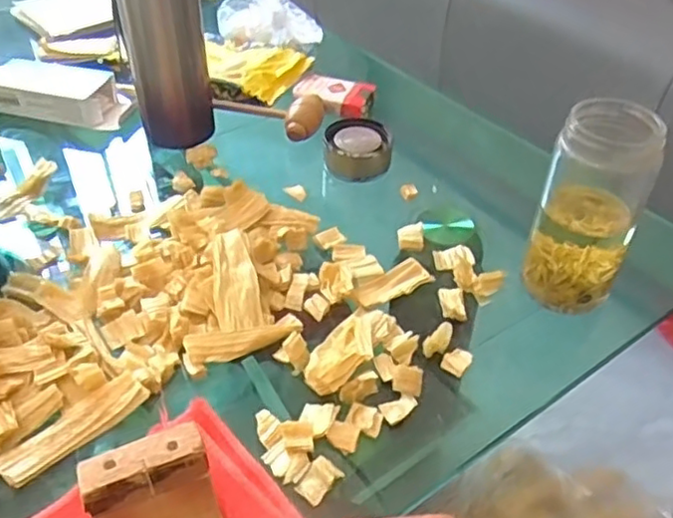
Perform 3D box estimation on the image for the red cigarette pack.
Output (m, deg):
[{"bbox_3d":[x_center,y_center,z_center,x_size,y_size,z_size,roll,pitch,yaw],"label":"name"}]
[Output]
[{"bbox_3d":[-0.001,-0.190,0.738,0.091,0.021,0.052,20,46,18],"label":"red cigarette pack"}]

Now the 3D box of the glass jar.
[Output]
[{"bbox_3d":[0.188,-0.036,0.476,0.068,0.145,0.068,23,47,21],"label":"glass jar"}]

